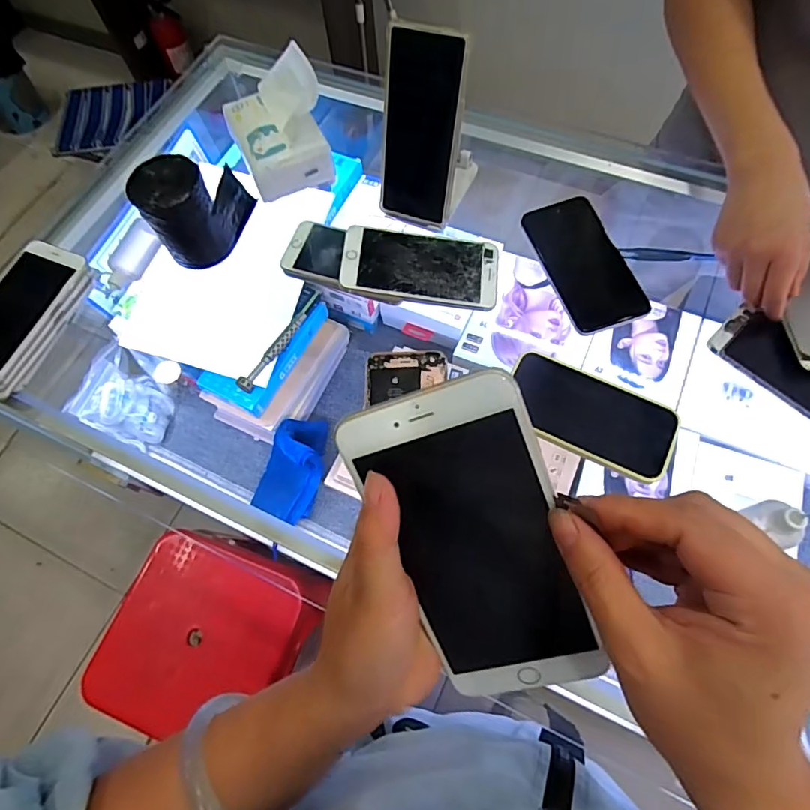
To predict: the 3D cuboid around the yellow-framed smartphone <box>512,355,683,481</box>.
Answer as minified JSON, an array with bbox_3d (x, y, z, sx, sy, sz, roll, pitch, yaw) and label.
[{"bbox_3d":[0.162,0.010,0.449,0.146,0.011,0.073,27,71,14],"label":"yellow-framed smartphone"}]

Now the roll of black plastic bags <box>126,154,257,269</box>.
[{"bbox_3d":[-0.209,-0.204,0.522,0.104,0.096,0.062,-32,69,-10],"label":"roll of black plastic bags"}]

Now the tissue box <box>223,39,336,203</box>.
[{"bbox_3d":[-0.140,-0.308,0.565,0.106,0.078,0.127,-22,67,-6],"label":"tissue box"}]

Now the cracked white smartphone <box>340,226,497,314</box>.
[{"bbox_3d":[0.016,-0.138,0.509,0.154,0.008,0.075,6,72,-5],"label":"cracked white smartphone"}]

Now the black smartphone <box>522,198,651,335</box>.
[{"bbox_3d":[0.179,-0.145,0.516,0.074,0.013,0.154,-16,67,-3],"label":"black smartphone"}]

